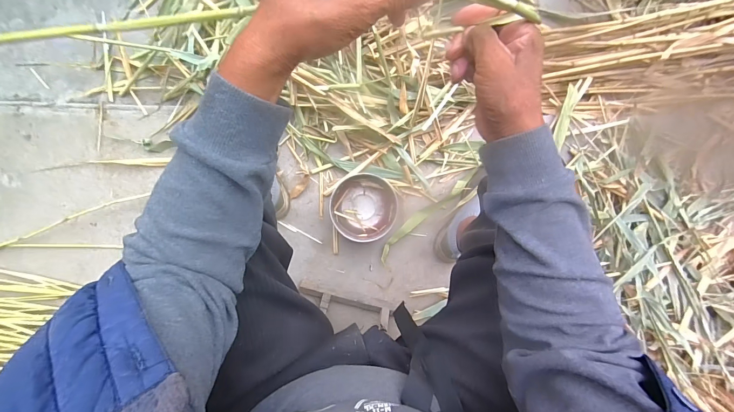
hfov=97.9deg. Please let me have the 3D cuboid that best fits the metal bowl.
[{"bbox_3d":[-0.007,0.002,0.792,0.159,0.049,0.158,0,97,-1],"label":"metal bowl"}]

